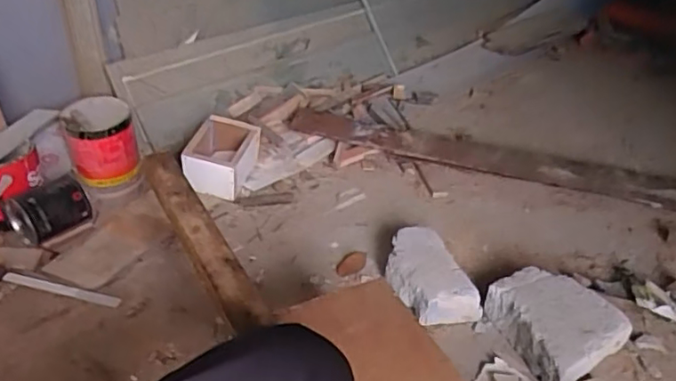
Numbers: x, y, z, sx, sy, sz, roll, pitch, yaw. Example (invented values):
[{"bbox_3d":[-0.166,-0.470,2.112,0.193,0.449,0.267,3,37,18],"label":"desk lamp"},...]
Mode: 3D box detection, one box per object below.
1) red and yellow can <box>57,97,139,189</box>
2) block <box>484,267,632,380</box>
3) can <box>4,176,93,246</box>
[{"bbox_3d":[-0.546,-0.109,1.339,0.147,0.150,0.177,-17,39,-26],"label":"red and yellow can"},{"bbox_3d":[0.366,0.225,0.981,0.174,0.073,0.200,-17,38,-21],"label":"block"},{"bbox_3d":[-0.582,0.038,1.162,0.149,0.089,0.083,-19,40,-28],"label":"can"}]

